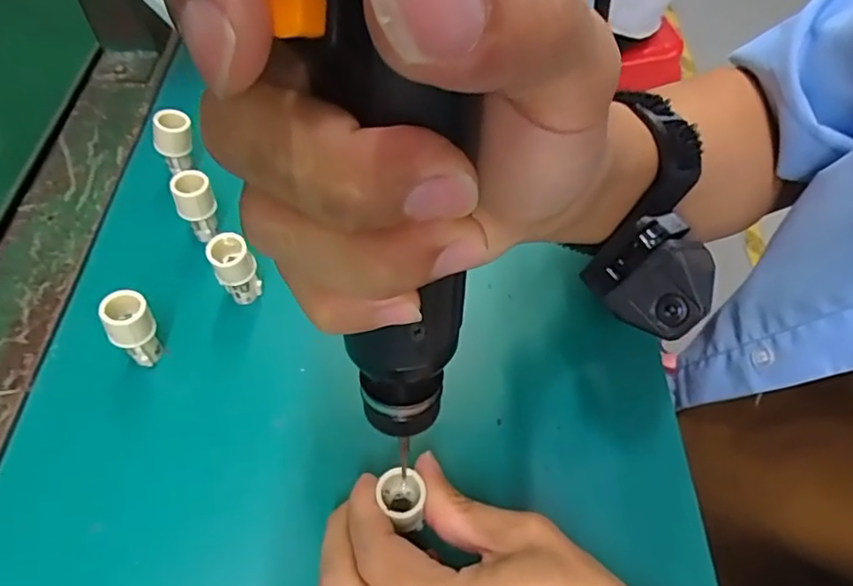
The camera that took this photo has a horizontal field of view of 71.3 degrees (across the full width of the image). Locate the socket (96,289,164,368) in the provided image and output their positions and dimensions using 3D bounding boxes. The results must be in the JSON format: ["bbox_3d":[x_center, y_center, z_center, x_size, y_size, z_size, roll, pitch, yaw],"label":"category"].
[{"bbox_3d":[-0.136,0.018,0.277,0.020,0.041,0.018,-33,63,-23],"label":"socket"}]

